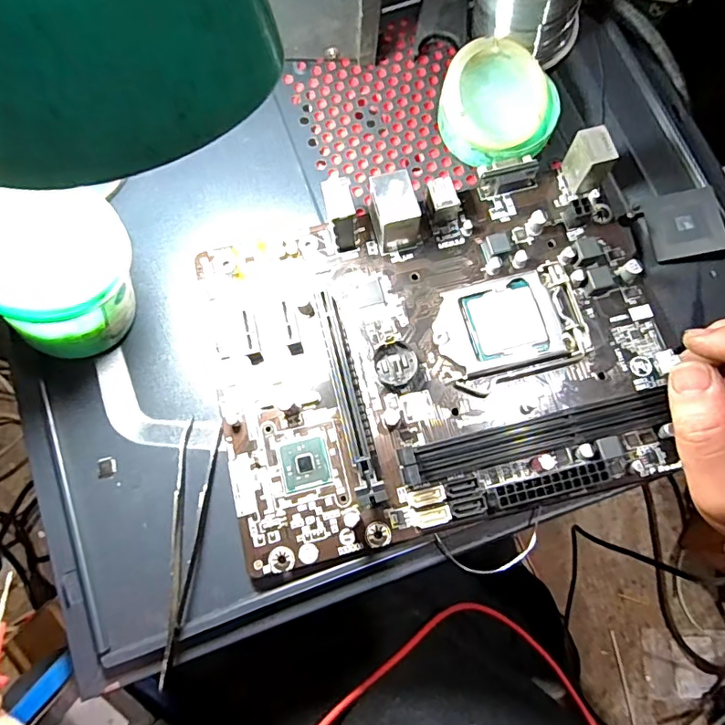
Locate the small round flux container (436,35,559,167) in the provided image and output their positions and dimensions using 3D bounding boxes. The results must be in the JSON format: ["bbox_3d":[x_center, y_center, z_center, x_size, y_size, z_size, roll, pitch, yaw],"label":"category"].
[{"bbox_3d":[0.075,-0.141,0.277,0.061,0.029,0.061,0,77,1],"label":"small round flux container"}]

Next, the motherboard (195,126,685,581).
[{"bbox_3d":[0.038,-0.011,0.248,0.221,0.030,0.170,-14,78,-2],"label":"motherboard"}]

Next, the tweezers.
[{"bbox_3d":[-0.082,0.082,0.231,0.018,0.015,0.109,4,78,2],"label":"tweezers"}]

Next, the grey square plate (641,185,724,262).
[{"bbox_3d":[0.171,-0.074,0.268,0.037,0.004,0.037,-11,73,14],"label":"grey square plate"}]

